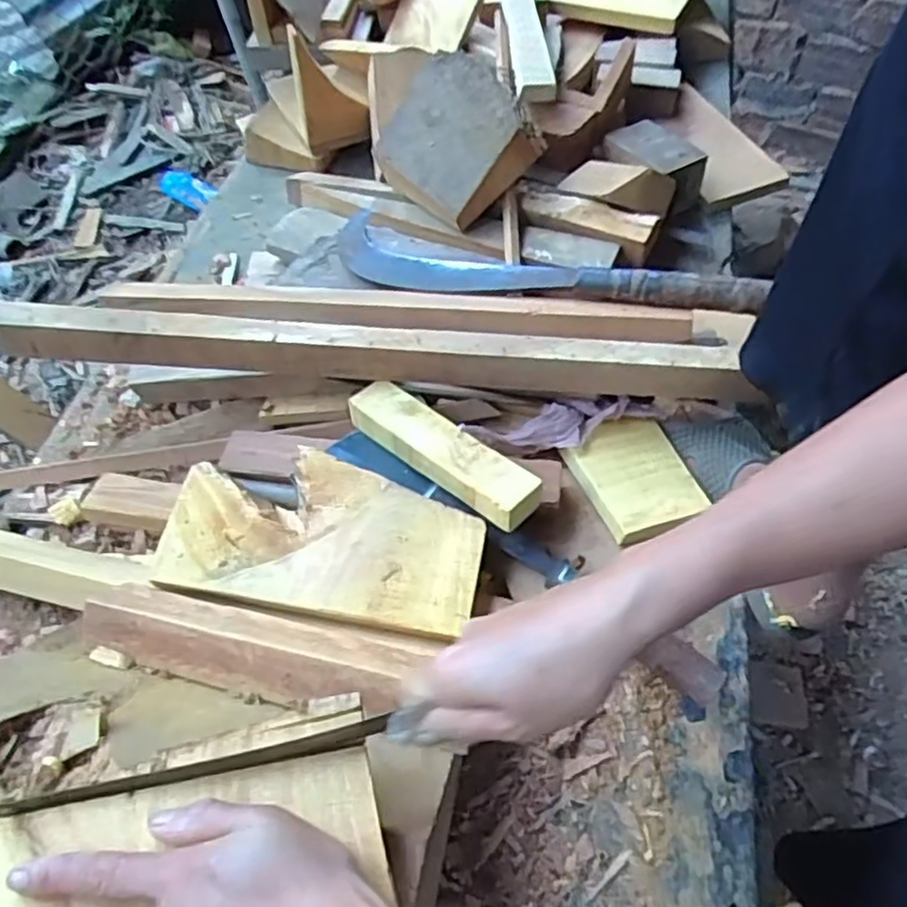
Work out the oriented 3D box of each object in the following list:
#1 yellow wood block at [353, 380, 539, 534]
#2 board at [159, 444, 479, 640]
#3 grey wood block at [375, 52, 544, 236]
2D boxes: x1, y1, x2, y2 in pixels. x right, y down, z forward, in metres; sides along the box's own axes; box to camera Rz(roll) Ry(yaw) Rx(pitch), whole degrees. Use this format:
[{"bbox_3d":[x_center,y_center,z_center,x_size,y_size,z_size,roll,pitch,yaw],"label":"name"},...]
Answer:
[{"bbox_3d":[-0.010,-0.006,0.581,0.184,0.031,0.046,37,63,23],"label":"yellow wood block"},{"bbox_3d":[-0.101,0.060,0.556,0.239,0.019,0.119,9,55,6],"label":"board"},{"bbox_3d":[0.000,-0.350,0.794,0.160,0.051,0.153,44,103,16],"label":"grey wood block"}]

